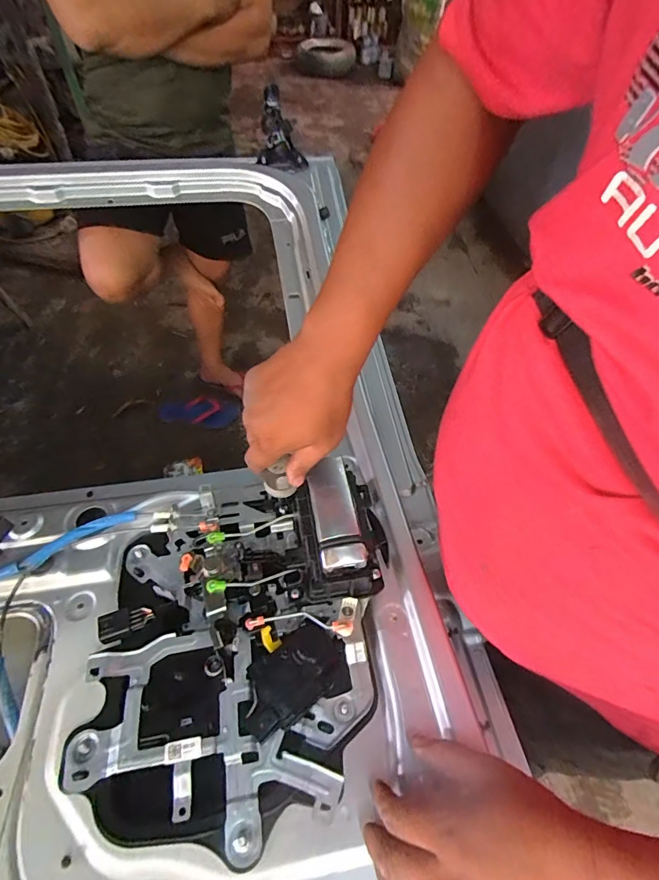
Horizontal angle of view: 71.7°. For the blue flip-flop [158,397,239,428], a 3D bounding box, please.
[{"bbox_3d":[-0.488,-0.102,1.705,0.282,0.051,0.138,0,52,-2],"label":"blue flip-flop"}]

